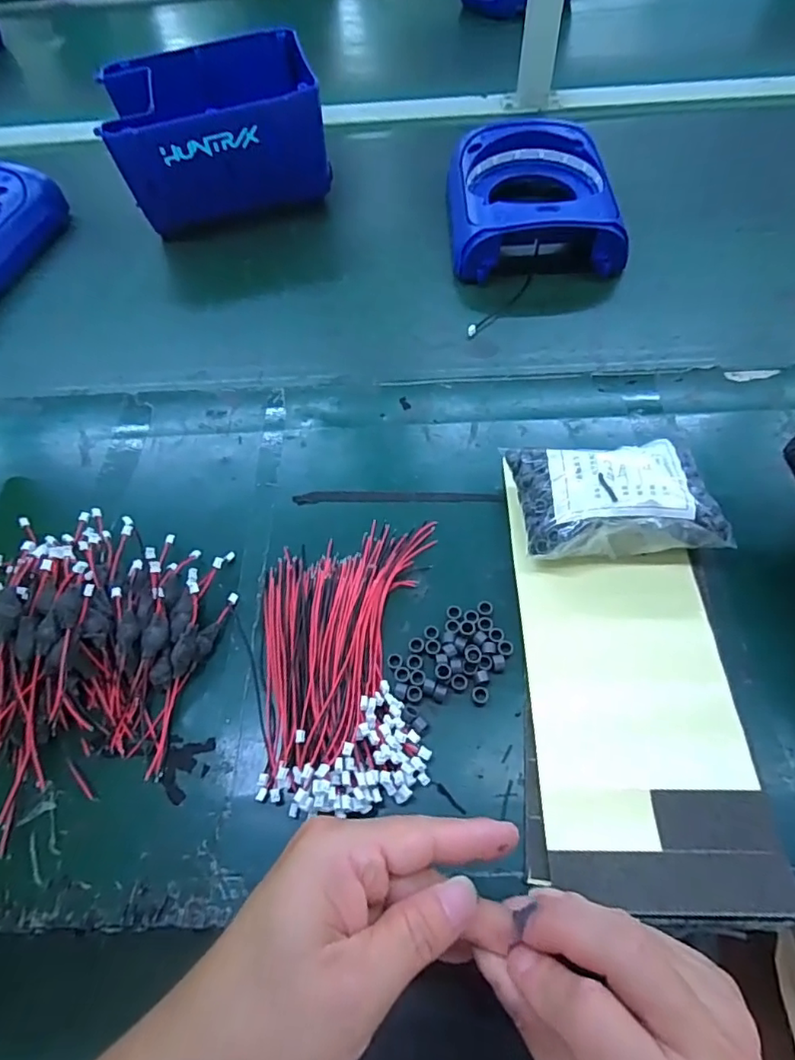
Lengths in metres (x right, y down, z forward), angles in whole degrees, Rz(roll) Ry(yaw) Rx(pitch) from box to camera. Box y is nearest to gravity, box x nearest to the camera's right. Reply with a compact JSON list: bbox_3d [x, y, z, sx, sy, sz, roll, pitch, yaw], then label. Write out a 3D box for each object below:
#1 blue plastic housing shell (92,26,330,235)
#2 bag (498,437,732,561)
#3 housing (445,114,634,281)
[{"bbox_3d":[-0.192,-0.422,0.618,0.212,0.136,0.149,-21,62,-9],"label":"blue plastic housing shell"},{"bbox_3d":[0.150,-0.022,0.392,0.126,0.059,0.084,-4,59,2],"label":"bag"},{"bbox_3d":[0.141,-0.362,0.606,0.169,0.062,0.213,-3,59,3],"label":"housing"}]

